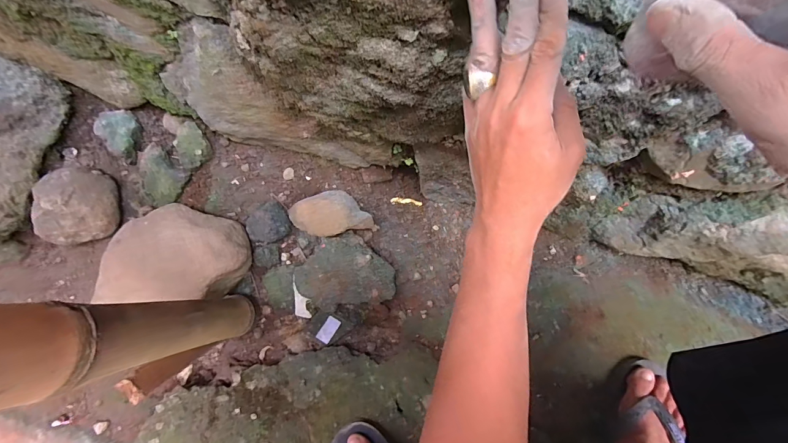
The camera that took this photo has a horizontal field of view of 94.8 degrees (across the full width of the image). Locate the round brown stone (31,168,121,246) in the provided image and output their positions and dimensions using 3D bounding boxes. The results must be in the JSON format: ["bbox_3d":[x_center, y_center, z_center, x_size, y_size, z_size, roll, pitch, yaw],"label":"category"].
[{"bbox_3d":[-0.540,-0.028,0.613,0.106,0.068,0.133,12,76,3],"label":"round brown stone"}]

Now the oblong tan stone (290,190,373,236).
[{"bbox_3d":[-0.107,-0.010,0.584,0.132,0.078,0.084,-14,76,-4],"label":"oblong tan stone"}]

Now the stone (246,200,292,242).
[{"bbox_3d":[-0.212,0.004,0.604,0.072,0.043,0.068,0,76,0],"label":"stone"}]

